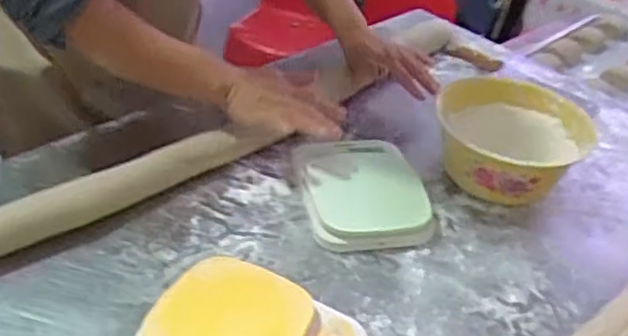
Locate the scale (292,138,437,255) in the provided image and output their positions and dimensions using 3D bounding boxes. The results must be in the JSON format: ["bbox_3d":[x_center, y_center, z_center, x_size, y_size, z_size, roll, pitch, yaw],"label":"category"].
[{"bbox_3d":[0.059,0.020,0.850,0.156,0.037,0.201,-5,39,-13],"label":"scale"}]

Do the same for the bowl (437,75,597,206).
[{"bbox_3d":[0.261,-0.036,0.905,0.196,0.098,0.194,4,38,-3],"label":"bowl"}]

